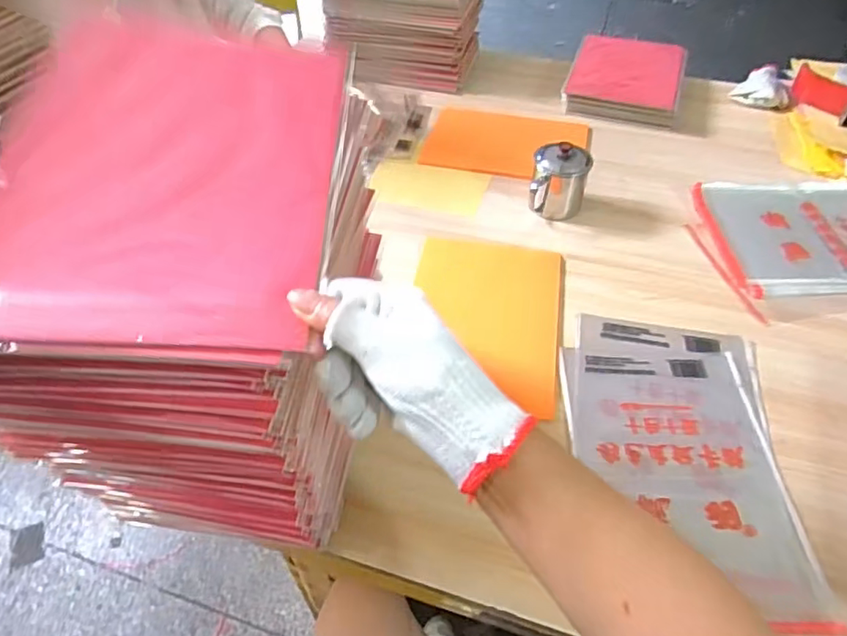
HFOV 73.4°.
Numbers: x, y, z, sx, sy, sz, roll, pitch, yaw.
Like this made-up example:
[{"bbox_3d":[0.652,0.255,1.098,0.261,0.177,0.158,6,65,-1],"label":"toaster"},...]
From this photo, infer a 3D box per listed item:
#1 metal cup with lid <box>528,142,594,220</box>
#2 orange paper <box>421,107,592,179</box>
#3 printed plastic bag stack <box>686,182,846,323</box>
[{"bbox_3d":[0.216,-0.213,0.907,0.087,0.097,0.079,6,48,6],"label":"metal cup with lid"},{"bbox_3d":[0.159,-0.332,1.072,0.293,0.012,0.213,9,49,9],"label":"orange paper"},{"bbox_3d":[0.637,-0.132,0.888,0.410,0.022,0.263,-4,48,-3],"label":"printed plastic bag stack"}]

